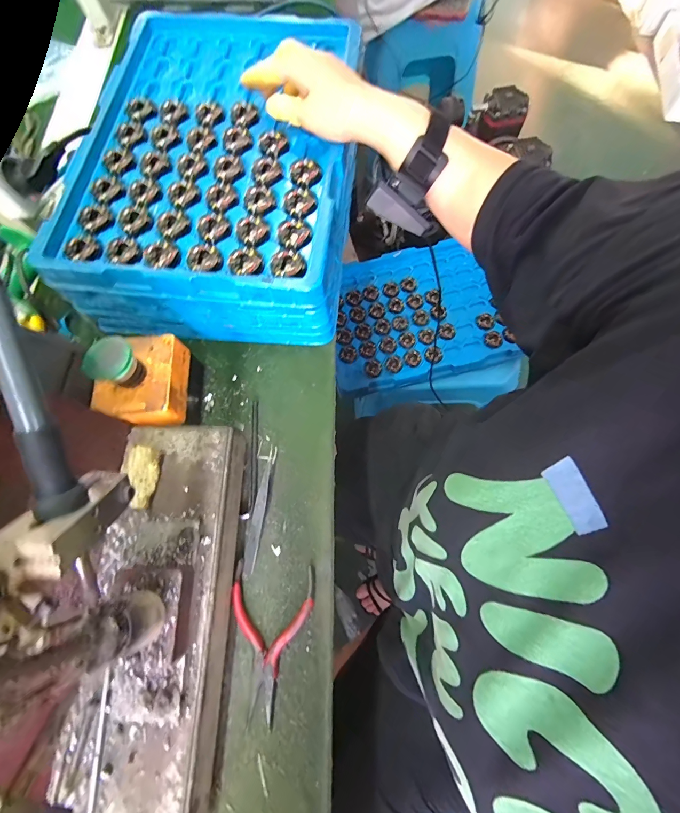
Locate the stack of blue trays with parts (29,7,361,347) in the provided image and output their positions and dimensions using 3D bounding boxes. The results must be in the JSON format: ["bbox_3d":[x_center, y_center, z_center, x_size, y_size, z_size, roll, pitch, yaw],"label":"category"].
[{"bbox_3d":[-0.127,-0.266,0.408,0.262,0.088,0.372,5,73,4],"label":"stack of blue trays with parts"}]

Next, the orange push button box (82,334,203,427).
[{"bbox_3d":[-0.178,-0.024,0.339,0.075,0.095,0.082,7,73,4],"label":"orange push button box"}]

